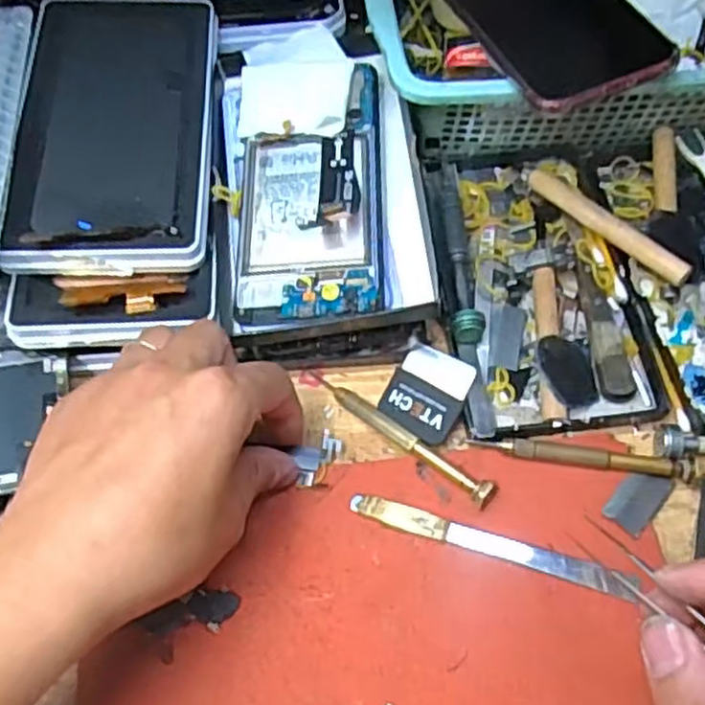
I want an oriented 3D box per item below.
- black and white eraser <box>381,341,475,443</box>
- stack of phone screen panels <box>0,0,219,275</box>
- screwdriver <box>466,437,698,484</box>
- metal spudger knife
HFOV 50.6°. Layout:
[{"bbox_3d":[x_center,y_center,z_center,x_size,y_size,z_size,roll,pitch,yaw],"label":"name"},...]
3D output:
[{"bbox_3d":[0.036,0.019,0.362,0.038,0.004,0.041,23,78,28],"label":"black and white eraser"},{"bbox_3d":[-0.122,-0.123,0.394,0.096,0.015,0.183,0,63,-5],"label":"stack of phone screen panels"},{"bbox_3d":[0.107,0.049,0.347,0.102,0.008,0.009,7,61,5],"label":"screwdriver"},{"bbox_3d":[0.061,0.085,0.329,0.126,0.005,0.011,15,62,10],"label":"metal spudger knife"}]

